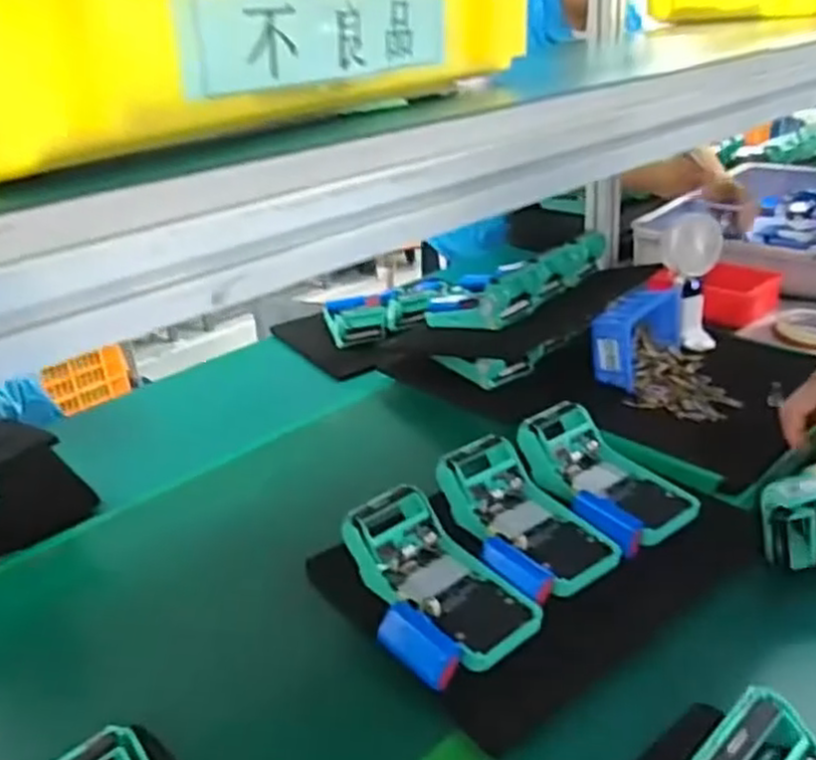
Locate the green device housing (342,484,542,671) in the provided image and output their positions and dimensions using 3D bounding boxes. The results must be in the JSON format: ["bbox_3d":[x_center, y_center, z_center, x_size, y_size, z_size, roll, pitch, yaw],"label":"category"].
[{"bbox_3d":[0.025,0.163,0.609,0.084,0.041,0.172,-26,49,-36],"label":"green device housing"}]

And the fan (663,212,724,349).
[{"bbox_3d":[0.383,-0.131,1.001,0.076,0.174,0.048,2,26,17],"label":"fan"}]

